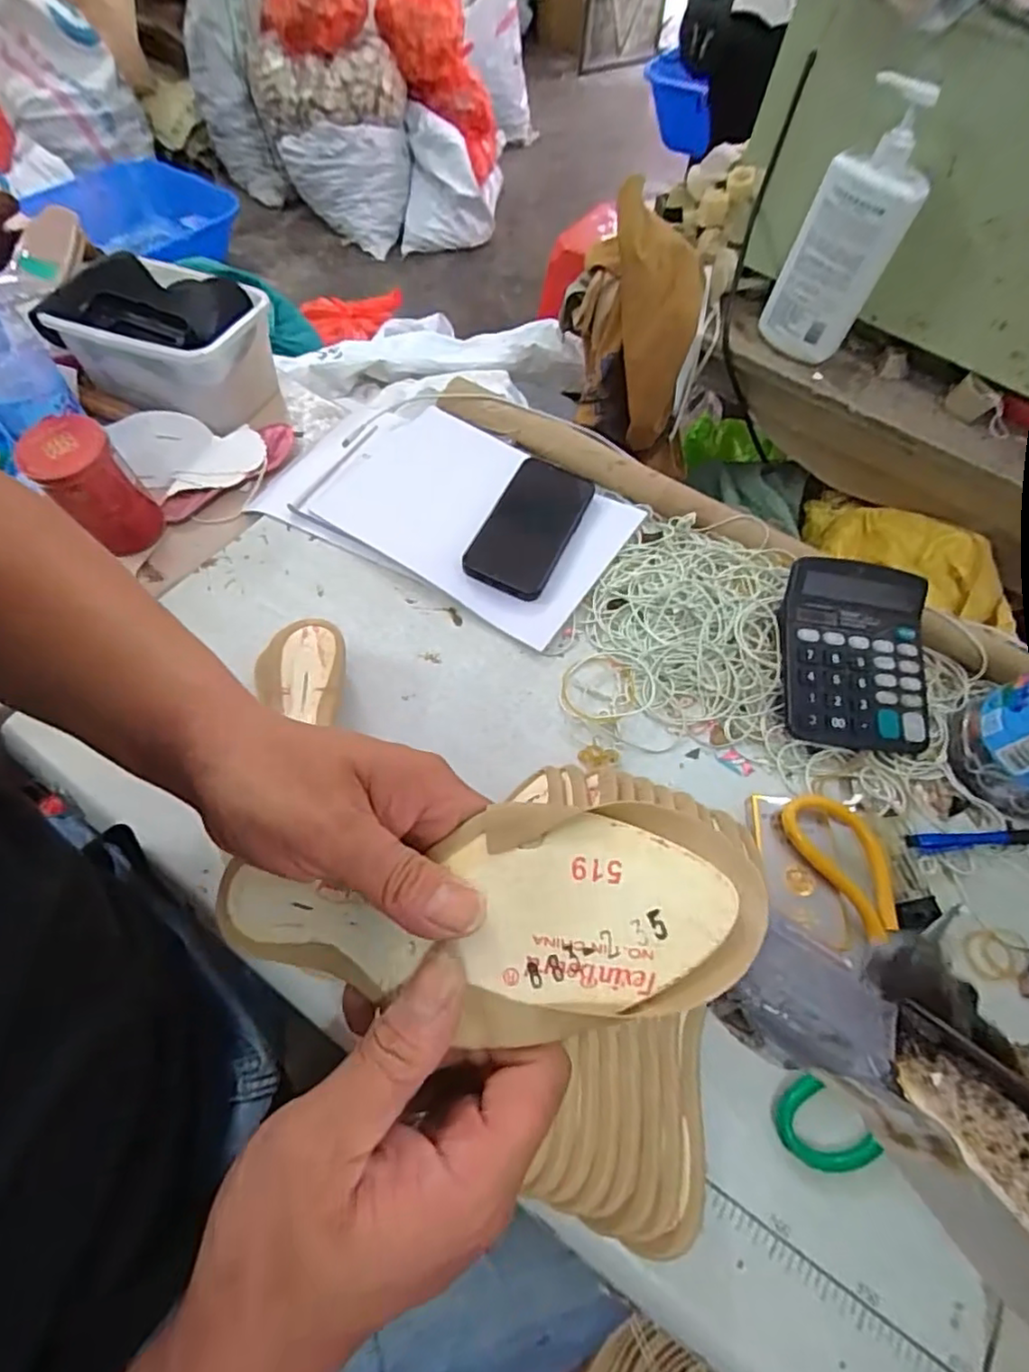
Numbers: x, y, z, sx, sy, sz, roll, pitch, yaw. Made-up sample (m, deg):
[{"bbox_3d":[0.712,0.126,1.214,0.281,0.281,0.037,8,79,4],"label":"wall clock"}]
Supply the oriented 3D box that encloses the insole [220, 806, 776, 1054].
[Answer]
[{"bbox_3d":[-0.030,0.095,0.243,0.236,0.034,0.076,-13,59,22],"label":"insole"}]

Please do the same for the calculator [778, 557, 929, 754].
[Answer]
[{"bbox_3d":[0.267,-0.026,0.480,0.117,0.020,0.148,10,77,-6],"label":"calculator"}]

